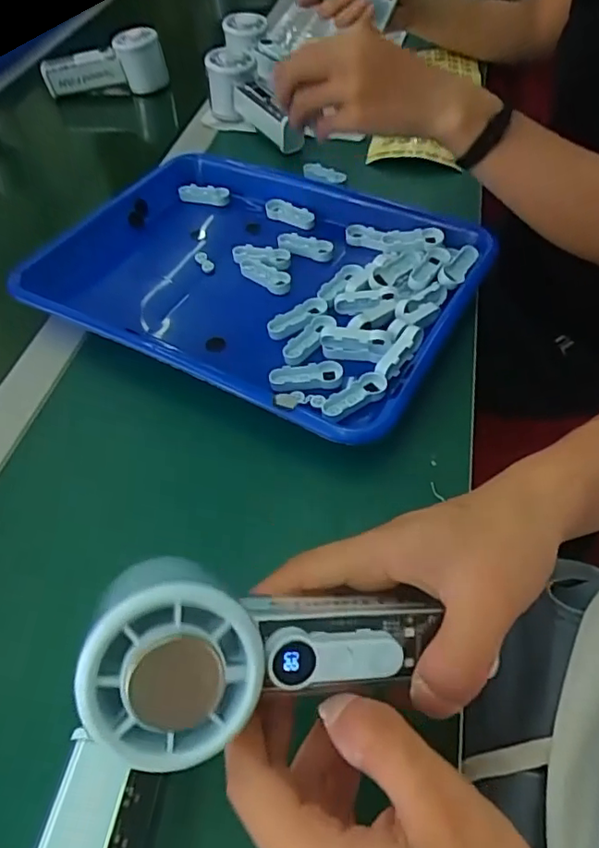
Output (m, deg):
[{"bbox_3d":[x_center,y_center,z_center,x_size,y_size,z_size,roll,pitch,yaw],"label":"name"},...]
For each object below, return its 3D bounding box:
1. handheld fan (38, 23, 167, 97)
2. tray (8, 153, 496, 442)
[{"bbox_3d":[-0.226,-0.403,0.636,0.139,0.071,0.051,-6,52,0],"label":"handheld fan"},{"bbox_3d":[-0.032,-0.120,0.442,0.316,0.037,0.240,22,57,20],"label":"tray"}]

